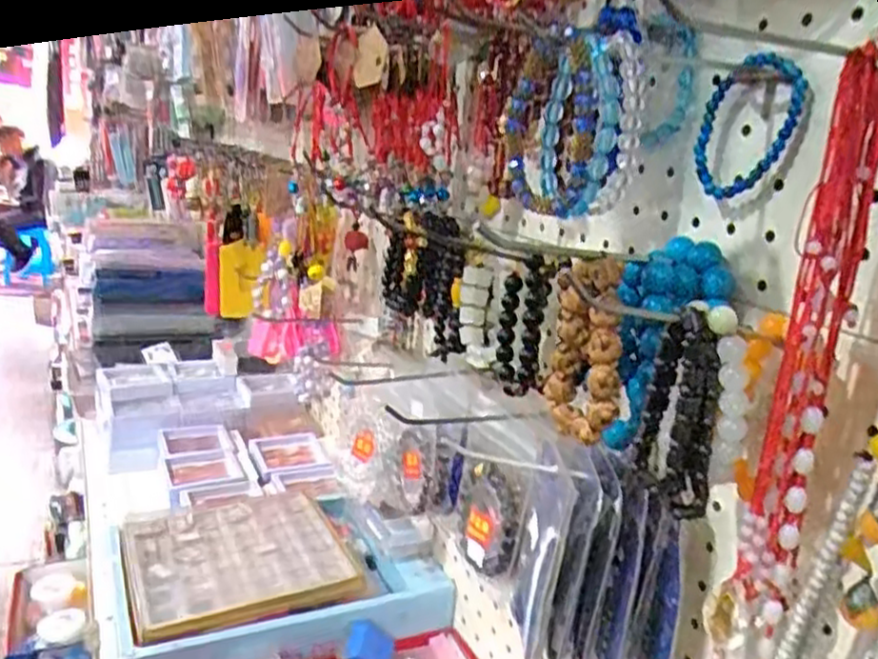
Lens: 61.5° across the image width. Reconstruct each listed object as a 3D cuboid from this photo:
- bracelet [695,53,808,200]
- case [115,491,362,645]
[{"bbox_3d":[0.150,-0.102,0.365,0.008,0.071,0.052,-6,54,-30],"label":"bracelet"},{"bbox_3d":[-0.192,0.208,0.697,0.190,0.023,0.186,-3,17,-26],"label":"case"}]

